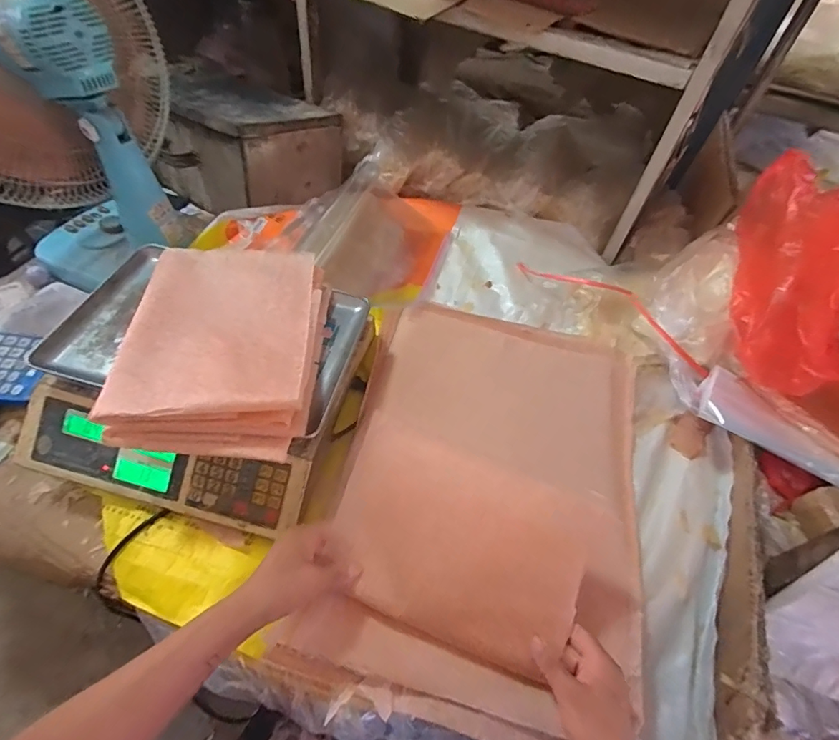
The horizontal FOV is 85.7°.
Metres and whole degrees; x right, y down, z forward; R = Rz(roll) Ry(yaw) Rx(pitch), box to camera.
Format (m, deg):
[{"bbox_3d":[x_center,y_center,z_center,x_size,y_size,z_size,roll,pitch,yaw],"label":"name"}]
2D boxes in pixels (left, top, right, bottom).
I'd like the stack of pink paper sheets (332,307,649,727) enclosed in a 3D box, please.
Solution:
[{"bbox_3d":[0.115,0.075,0.547,0.362,0.123,0.457,13,51,4],"label":"stack of pink paper sheets"}]

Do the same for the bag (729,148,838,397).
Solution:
[{"bbox_3d":[0.561,-0.146,0.659,0.172,0.146,0.414,26,53,14],"label":"bag"}]

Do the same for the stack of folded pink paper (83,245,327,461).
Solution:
[{"bbox_3d":[-0.223,-0.038,0.526,0.205,0.051,0.275,3,51,-4],"label":"stack of folded pink paper"}]

